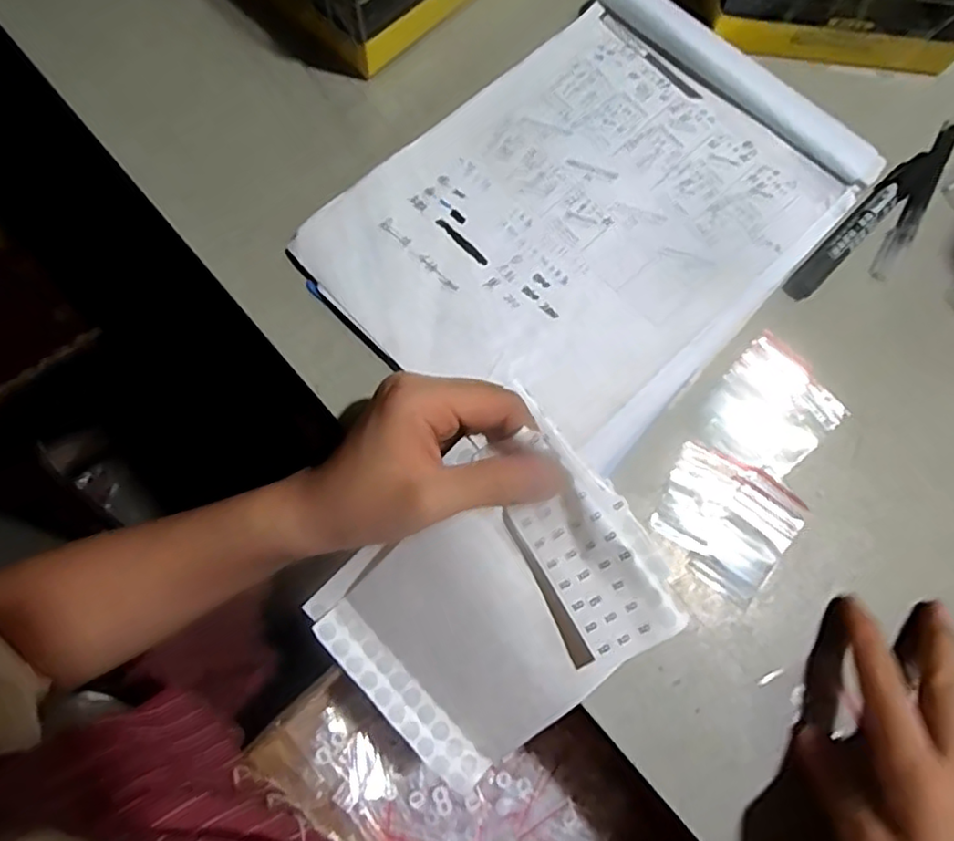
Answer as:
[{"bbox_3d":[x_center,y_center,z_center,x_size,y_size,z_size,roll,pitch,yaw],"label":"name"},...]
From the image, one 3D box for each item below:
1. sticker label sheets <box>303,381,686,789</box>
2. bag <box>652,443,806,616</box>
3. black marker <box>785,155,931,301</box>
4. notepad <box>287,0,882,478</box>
[{"bbox_3d":[0.006,0.097,0.335,0.135,0.022,0.181,45,110,5],"label":"sticker label sheets"},{"bbox_3d":[0.141,0.056,0.360,0.075,0.009,0.071,36,77,7],"label":"bag"},{"bbox_3d":[0.249,-0.129,0.406,0.146,0.012,0.017,-43,81,-12],"label":"black marker"},{"bbox_3d":[0.073,-0.128,0.392,0.228,0.021,0.302,43,78,9],"label":"notepad"}]

